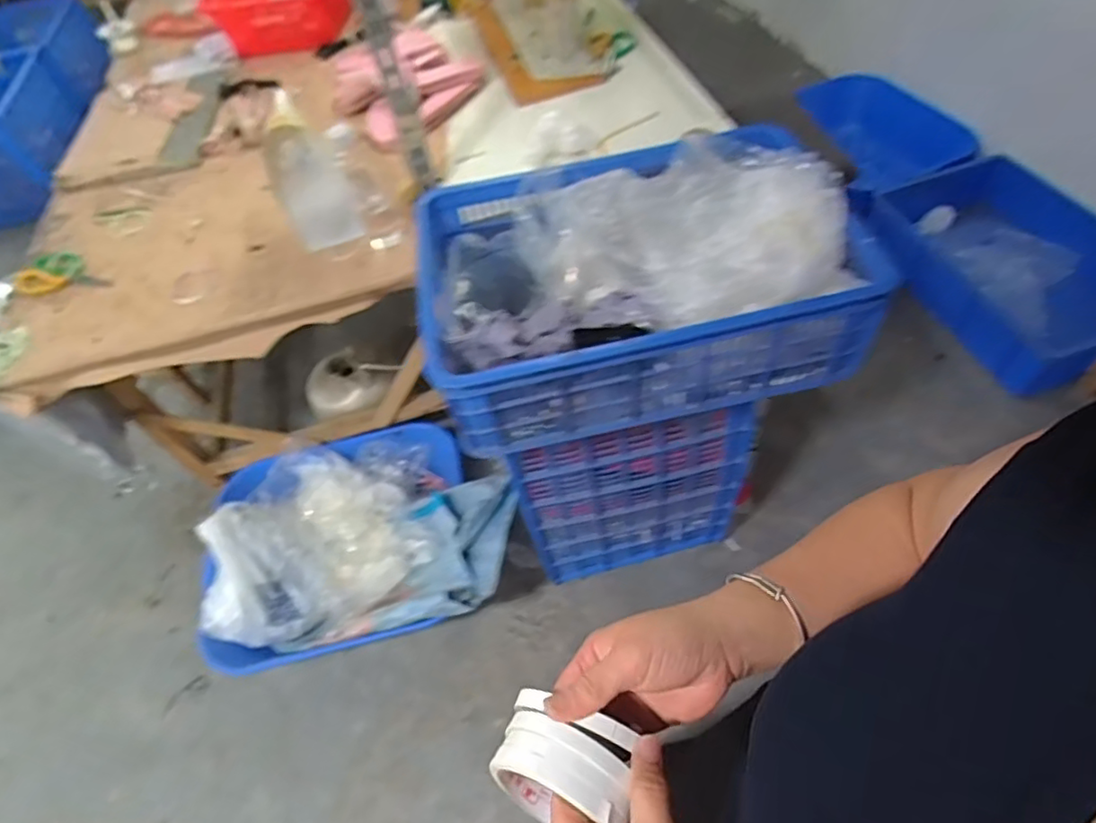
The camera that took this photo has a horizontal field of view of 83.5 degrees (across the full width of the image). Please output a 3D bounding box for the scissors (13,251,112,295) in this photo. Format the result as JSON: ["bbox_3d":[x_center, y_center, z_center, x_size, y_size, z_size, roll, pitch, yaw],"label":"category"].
[{"bbox_3d":[-0.838,-0.237,1.066,0.200,0.008,0.098,13,57,16],"label":"scissors"}]

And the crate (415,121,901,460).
[{"bbox_3d":[0.109,-0.186,0.908,0.541,0.279,0.378,-11,53,0],"label":"crate"}]

